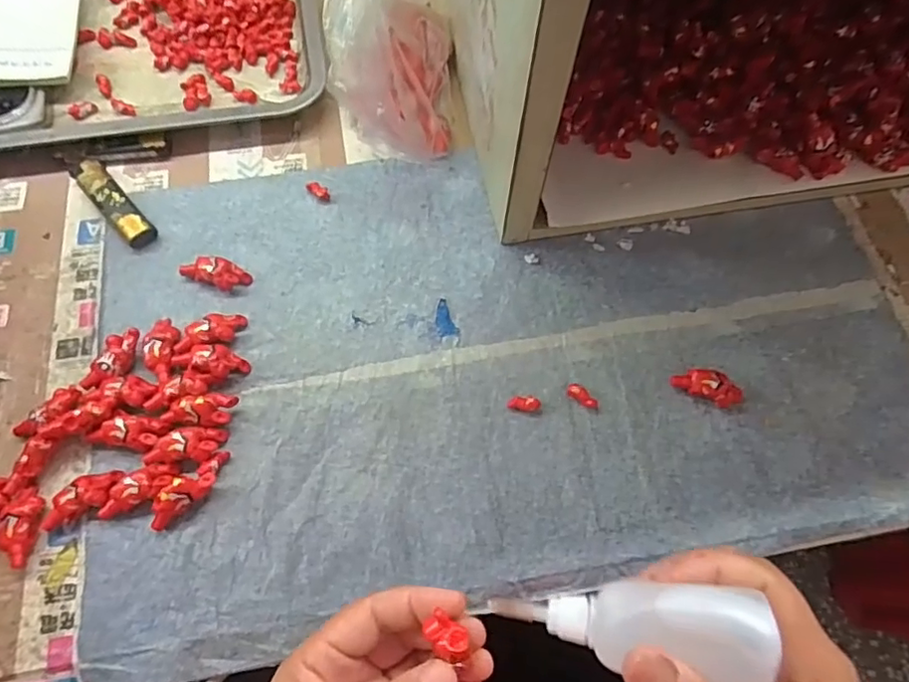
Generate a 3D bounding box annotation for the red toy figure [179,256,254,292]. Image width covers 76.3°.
[{"bbox_3d":[-0.152,-0.044,0.367,0.042,0.013,0.017,18,68,6],"label":"red toy figure"}]

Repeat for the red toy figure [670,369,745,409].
[{"bbox_3d":[0.153,0.028,0.347,0.043,0.015,0.020,30,69,10],"label":"red toy figure"}]

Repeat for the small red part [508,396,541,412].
[{"bbox_3d":[0.042,0.037,0.344,0.019,0.006,0.009,1,67,-3],"label":"small red part"}]

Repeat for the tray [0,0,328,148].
[{"bbox_3d":[-0.264,-0.253,0.454,0.308,0.024,0.243,-13,68,-7],"label":"tray"}]

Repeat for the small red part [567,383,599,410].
[{"bbox_3d":[0.077,0.033,0.346,0.020,0.008,0.009,33,69,10],"label":"small red part"}]

